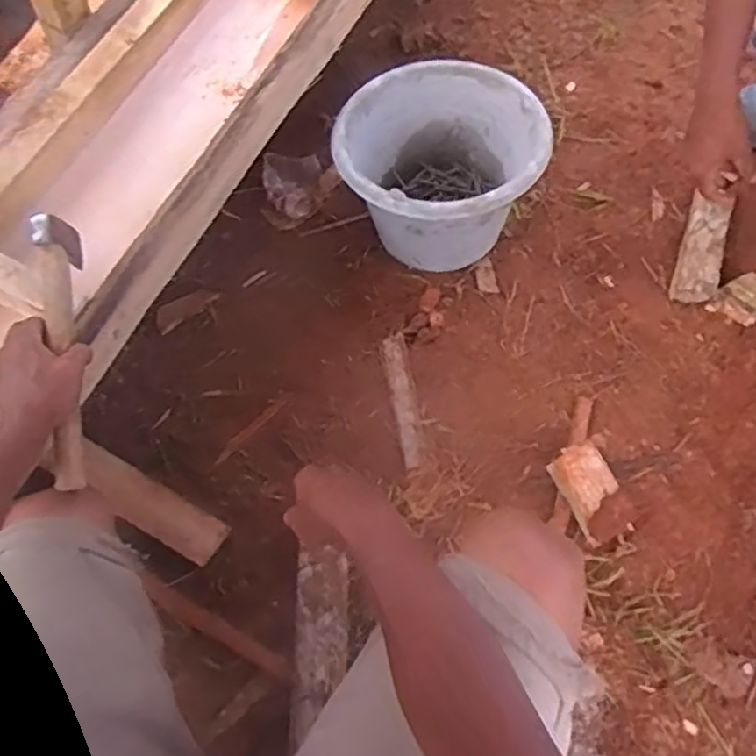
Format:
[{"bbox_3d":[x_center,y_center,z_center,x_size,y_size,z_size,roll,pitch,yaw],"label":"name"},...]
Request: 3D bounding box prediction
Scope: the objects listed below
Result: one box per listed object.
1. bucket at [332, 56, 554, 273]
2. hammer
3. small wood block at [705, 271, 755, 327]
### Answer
[{"bbox_3d":[0.090,-0.300,1.011,0.274,0.191,0.272,2,65,-4],"label":"bucket"},{"bbox_3d":[-0.314,-0.025,0.688,0.029,0.062,0.273,-8,82,-3],"label":"hammer"},{"bbox_3d":[0.512,-0.106,0.954,0.091,0.025,0.068,-37,53,-12],"label":"small wood block"}]

